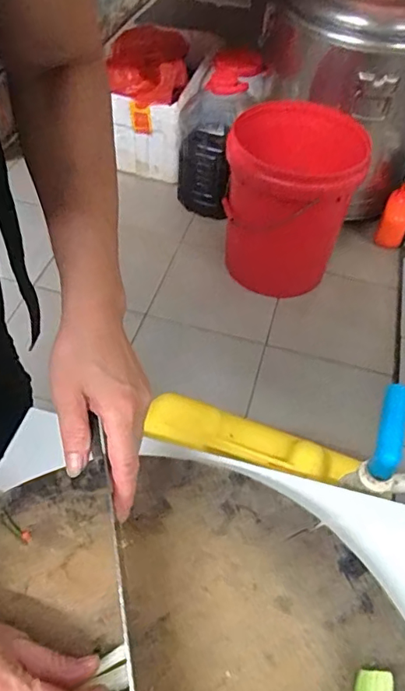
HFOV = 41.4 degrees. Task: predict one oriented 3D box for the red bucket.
[{"bbox_3d":[0.210,-0.352,1.304,0.301,0.394,0.294,2,51,-3],"label":"red bucket"}]

